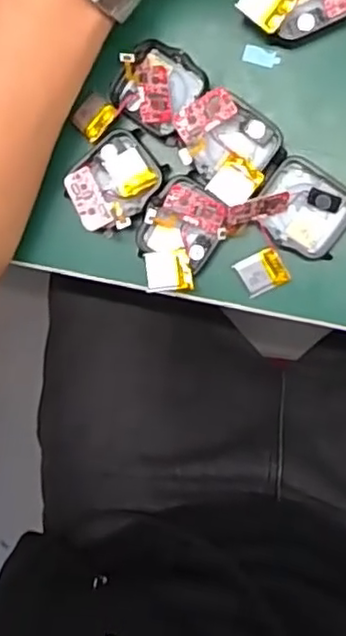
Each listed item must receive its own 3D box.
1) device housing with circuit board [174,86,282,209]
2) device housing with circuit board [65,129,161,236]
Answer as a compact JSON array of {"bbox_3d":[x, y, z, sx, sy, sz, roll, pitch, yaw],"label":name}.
[{"bbox_3d":[0.024,-0.082,0.307,0.048,0.014,0.045,34,99,4],"label":"device housing with circuit board"},{"bbox_3d":[-0.030,-0.067,0.319,0.038,0.008,0.048,37,100,-2],"label":"device housing with circuit board"}]

